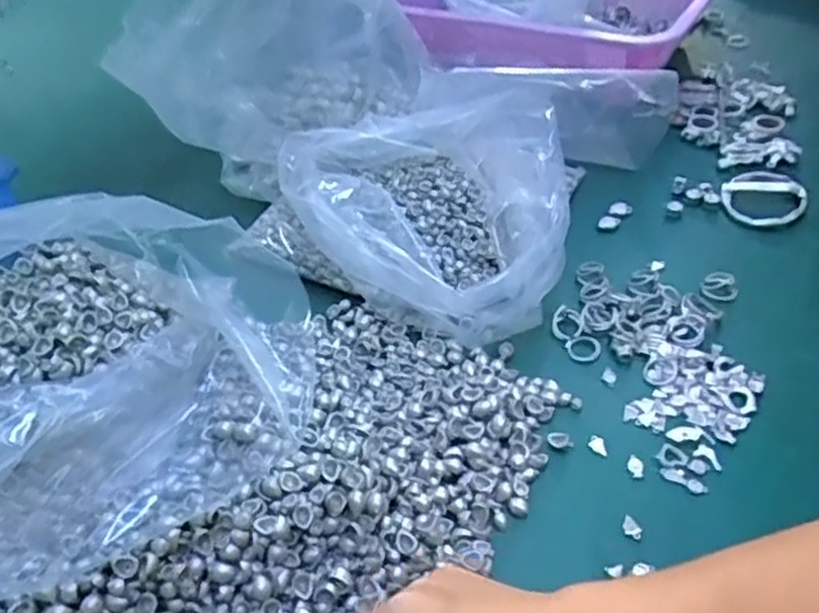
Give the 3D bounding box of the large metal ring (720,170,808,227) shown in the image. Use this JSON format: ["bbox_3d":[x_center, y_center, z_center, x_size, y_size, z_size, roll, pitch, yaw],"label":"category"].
[{"bbox_3d":[0.273,-0.084,0.559,0.059,0.018,0.060,-3,45,3],"label":"large metal ring"}]

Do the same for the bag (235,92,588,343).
[{"bbox_3d":[0.010,-0.087,0.529,0.237,0.085,0.184,23,52,26],"label":"bag"}]

